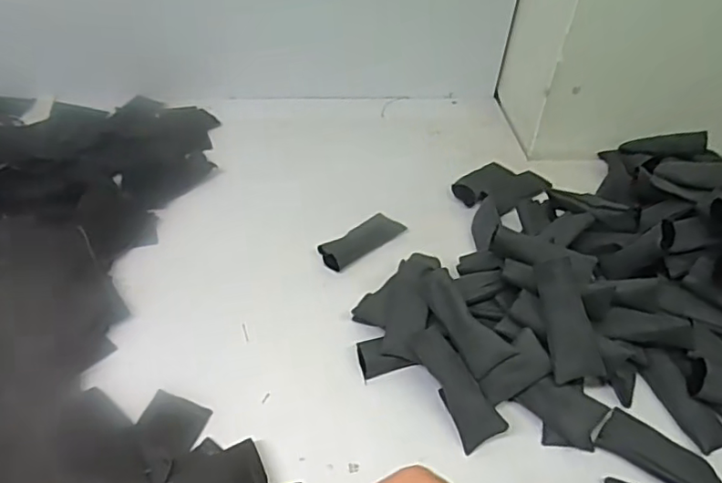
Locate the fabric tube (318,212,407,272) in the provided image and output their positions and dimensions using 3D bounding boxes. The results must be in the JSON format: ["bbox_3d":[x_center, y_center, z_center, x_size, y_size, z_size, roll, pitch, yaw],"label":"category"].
[{"bbox_3d":[0.001,-0.002,0.674,0.107,0.014,0.037,-32,54,-32],"label":"fabric tube"}]

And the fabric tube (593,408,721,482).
[{"bbox_3d":[0.257,0.185,0.496,0.101,0.016,0.040,28,48,23],"label":"fabric tube"}]

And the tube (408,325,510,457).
[{"bbox_3d":[0.084,0.126,0.520,0.035,0.020,0.108,-20,67,-24],"label":"tube"}]

